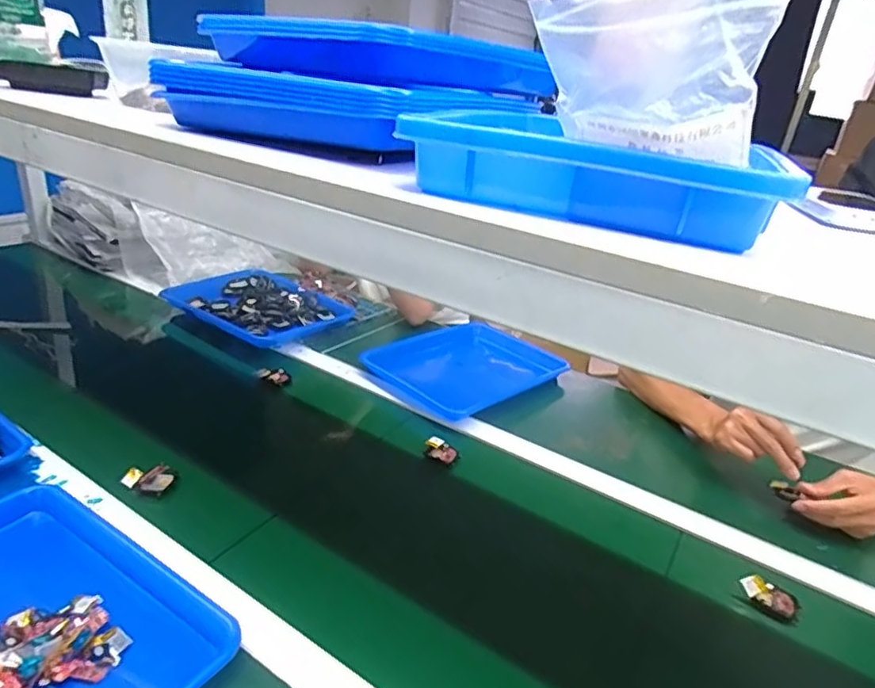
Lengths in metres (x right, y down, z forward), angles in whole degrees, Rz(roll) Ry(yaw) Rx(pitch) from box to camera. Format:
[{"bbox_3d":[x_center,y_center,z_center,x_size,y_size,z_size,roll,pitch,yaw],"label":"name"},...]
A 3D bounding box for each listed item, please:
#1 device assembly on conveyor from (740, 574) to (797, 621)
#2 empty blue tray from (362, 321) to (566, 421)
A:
[{"bbox_3d":[0.365,0.278,0.644,0.055,0.019,0.034,23,30,31],"label":"device assembly on conveyor"},{"bbox_3d":[0.056,0.037,1.063,0.323,0.037,0.241,-17,34,-41],"label":"empty blue tray"}]

